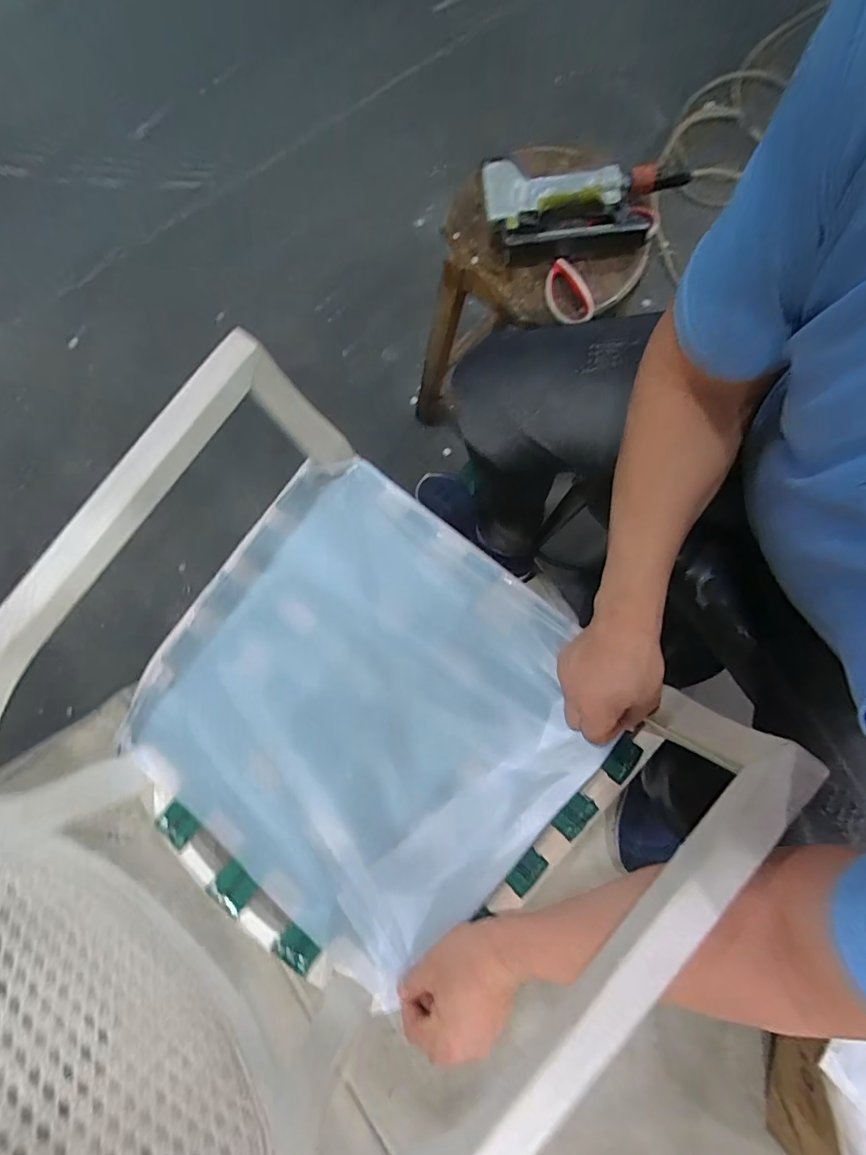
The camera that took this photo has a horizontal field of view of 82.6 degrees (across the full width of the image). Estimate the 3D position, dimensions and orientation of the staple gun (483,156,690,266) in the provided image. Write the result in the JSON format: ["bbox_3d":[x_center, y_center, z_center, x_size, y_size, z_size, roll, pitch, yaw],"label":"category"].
[{"bbox_3d":[0.189,-0.453,0.608,0.250,0.045,0.109,-4,79,4],"label":"staple gun"}]

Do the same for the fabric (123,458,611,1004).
[{"bbox_3d":[-0.077,0.134,0.544,0.451,0.041,0.424,38,81,9],"label":"fabric"}]

